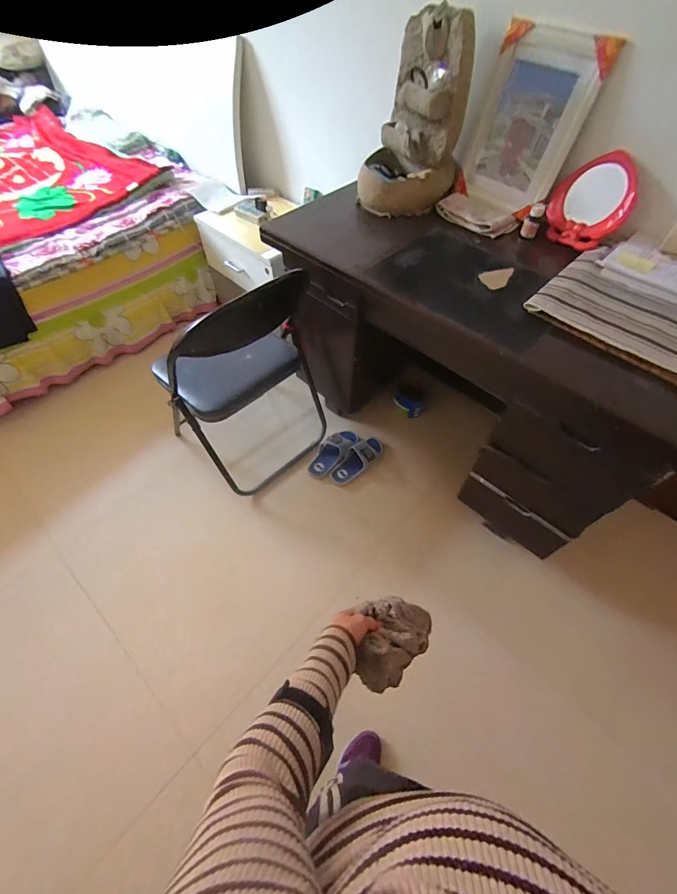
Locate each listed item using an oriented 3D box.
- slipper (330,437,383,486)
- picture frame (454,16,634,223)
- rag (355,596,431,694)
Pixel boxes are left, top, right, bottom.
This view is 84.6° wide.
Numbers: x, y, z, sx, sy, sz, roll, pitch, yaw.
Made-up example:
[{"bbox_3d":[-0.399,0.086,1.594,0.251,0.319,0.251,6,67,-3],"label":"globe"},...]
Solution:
[{"bbox_3d":[0.086,0.048,1.490,0.269,0.098,0.093,-37,65,-23],"label":"slipper"},{"bbox_3d":[0.459,-0.812,0.942,0.029,0.346,0.289,-35,68,-29],"label":"picture frame"},{"bbox_3d":[0.081,0.289,0.572,0.148,0.081,0.103,-35,64,-23],"label":"rag"}]

